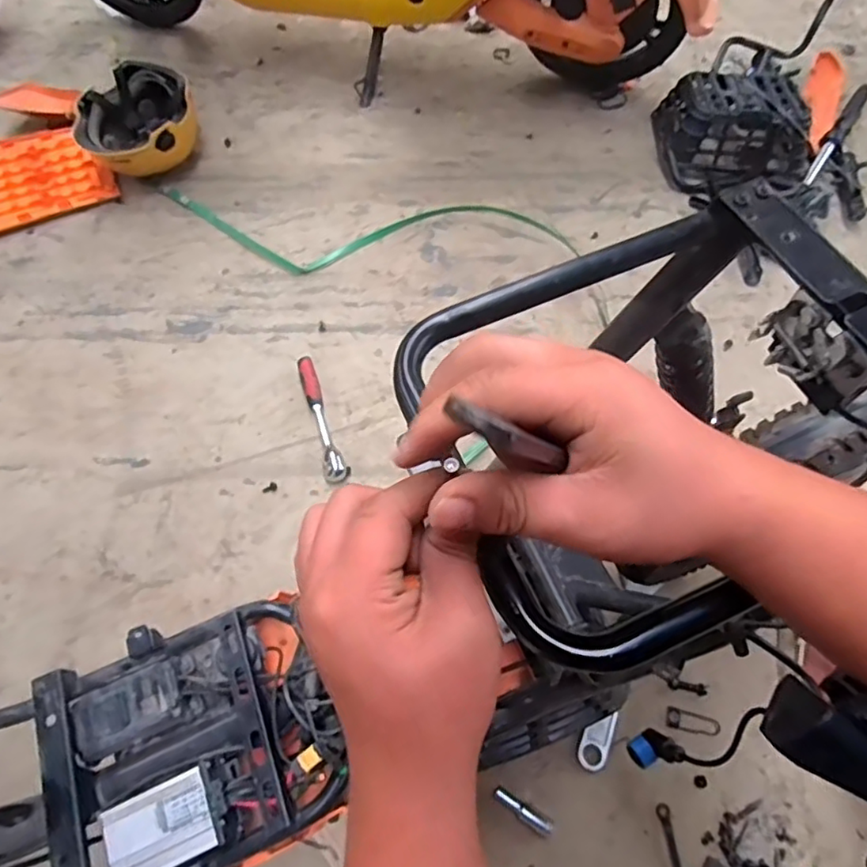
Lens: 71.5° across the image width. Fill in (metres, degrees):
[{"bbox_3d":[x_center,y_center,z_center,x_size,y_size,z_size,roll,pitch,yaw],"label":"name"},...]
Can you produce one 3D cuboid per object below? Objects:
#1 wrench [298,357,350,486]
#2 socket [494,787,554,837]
[{"bbox_3d":[-0.195,-0.028,1.026,0.041,0.029,0.257,-18,64,-11],"label":"wrench"},{"bbox_3d":[0.115,0.481,0.767,0.081,0.012,0.018,30,65,14],"label":"socket"}]

